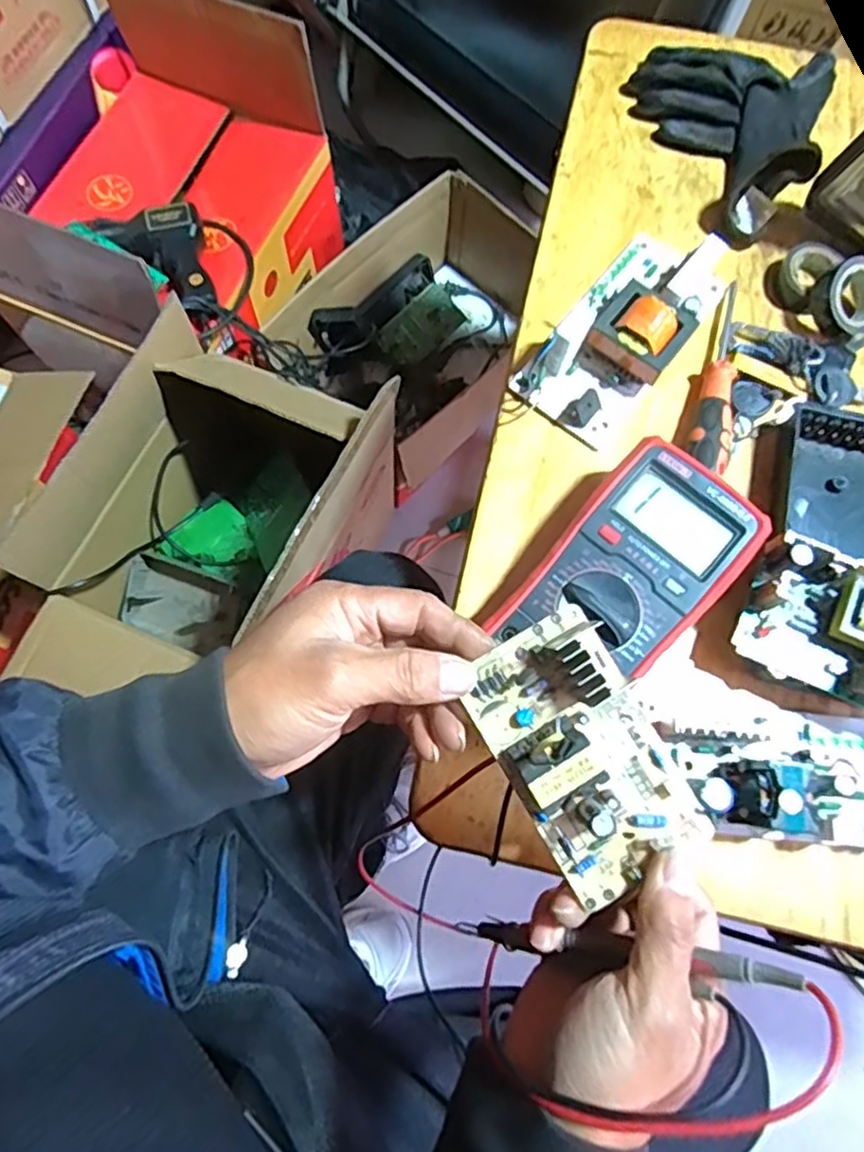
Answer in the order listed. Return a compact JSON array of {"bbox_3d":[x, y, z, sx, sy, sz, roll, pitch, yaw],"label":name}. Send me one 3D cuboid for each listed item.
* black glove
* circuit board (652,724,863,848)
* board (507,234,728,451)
[{"bbox_3d":[0.251,-0.357,0.510,0.147,0.054,0.176,-26,76,-8],"label":"black glove"},{"bbox_3d":[0.196,0.110,0.374,0.140,0.042,0.067,7,74,1],"label":"circuit board"},{"bbox_3d":[0.134,-0.171,0.455,0.084,0.035,0.168,39,77,10],"label":"board"}]

